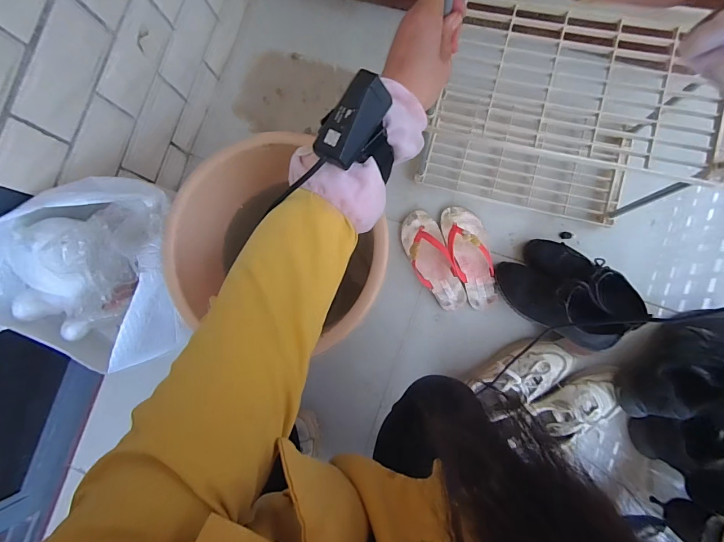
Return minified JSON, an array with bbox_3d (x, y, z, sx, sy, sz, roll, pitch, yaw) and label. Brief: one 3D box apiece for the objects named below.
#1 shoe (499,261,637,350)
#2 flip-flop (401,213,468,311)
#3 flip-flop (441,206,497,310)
[{"bbox_3d":[0.368,0.060,0.700,0.227,0.119,0.097,29,89,9],"label":"shoe"},{"bbox_3d":[0.149,-0.023,0.776,0.084,0.039,0.223,-22,83,5],"label":"flip-flop"},{"bbox_3d":[0.234,-0.034,0.769,0.091,0.038,0.221,-16,83,5],"label":"flip-flop"}]

